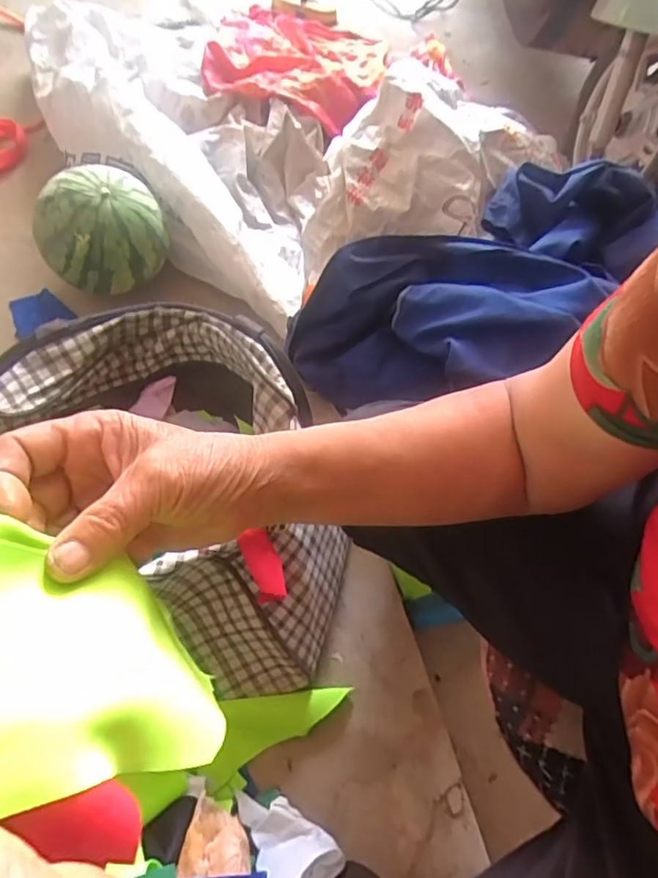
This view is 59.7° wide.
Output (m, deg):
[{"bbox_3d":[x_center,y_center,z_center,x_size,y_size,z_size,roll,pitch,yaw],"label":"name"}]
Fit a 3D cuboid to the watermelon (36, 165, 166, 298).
[{"bbox_3d":[-0.310,-0.281,0.798,0.160,0.145,0.133,4,62,0],"label":"watermelon"}]

